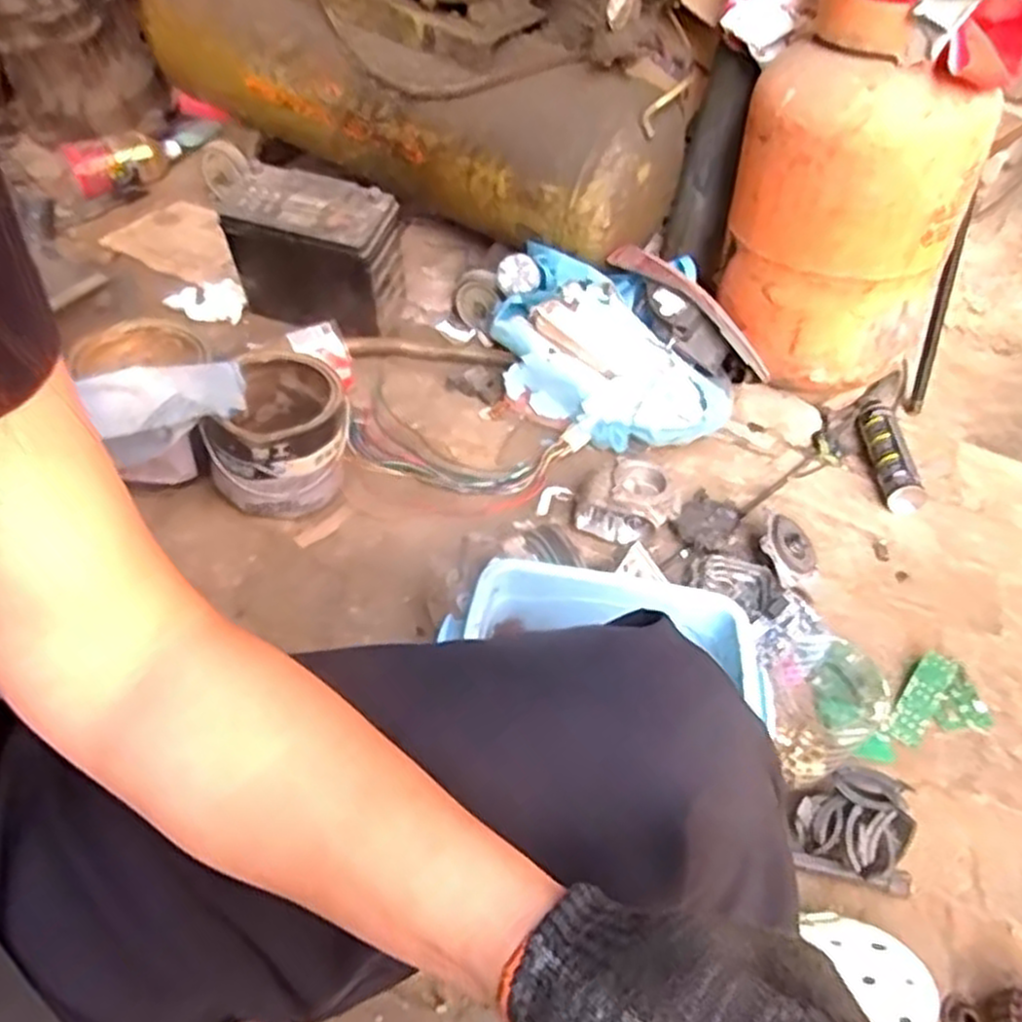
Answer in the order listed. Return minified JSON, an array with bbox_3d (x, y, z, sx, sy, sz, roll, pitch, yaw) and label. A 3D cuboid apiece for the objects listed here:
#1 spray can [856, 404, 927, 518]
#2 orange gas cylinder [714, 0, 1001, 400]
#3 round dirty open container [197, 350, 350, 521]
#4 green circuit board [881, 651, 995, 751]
[{"bbox_3d":[0.572,-0.092,1.188,0.051,0.048,0.240,6,47,-2],"label":"spray can"},{"bbox_3d":[0.474,-0.472,1.078,0.278,0.576,0.273,4,47,-4],"label":"orange gas cylinder"},{"bbox_3d":[-0.274,-0.085,0.991,0.130,0.156,0.174,6,47,-2],"label":"round dirty open container"},{"bbox_3d":[0.487,0.223,0.878,0.089,0.013,0.141,34,52,22],"label":"green circuit board"}]

